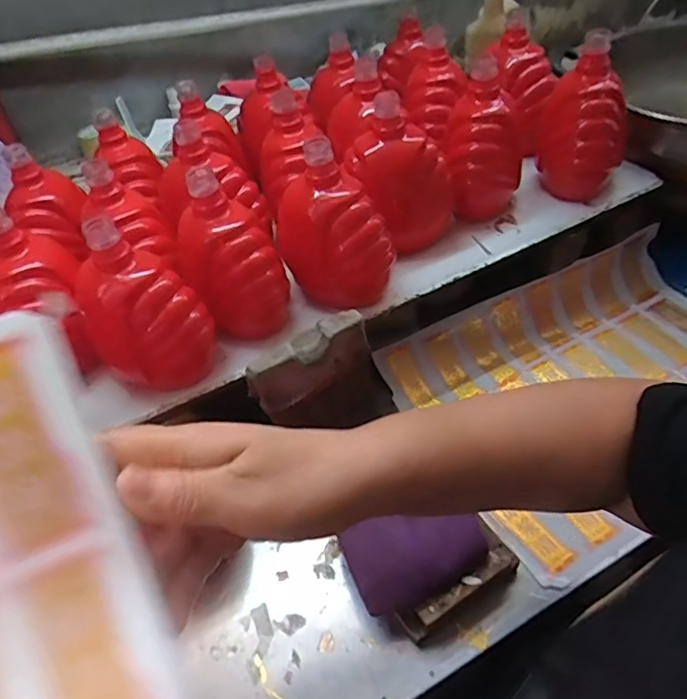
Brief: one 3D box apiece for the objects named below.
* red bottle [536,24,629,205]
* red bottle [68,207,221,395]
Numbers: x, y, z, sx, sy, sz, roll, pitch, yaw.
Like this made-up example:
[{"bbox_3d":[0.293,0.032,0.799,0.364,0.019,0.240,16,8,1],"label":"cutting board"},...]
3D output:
[{"bbox_3d":[0.271,-0.256,0.617,0.099,0.150,0.090,17,53,19],"label":"red bottle"},{"bbox_3d":[-0.191,-0.045,0.506,0.099,0.151,0.110,-37,55,-24],"label":"red bottle"}]

